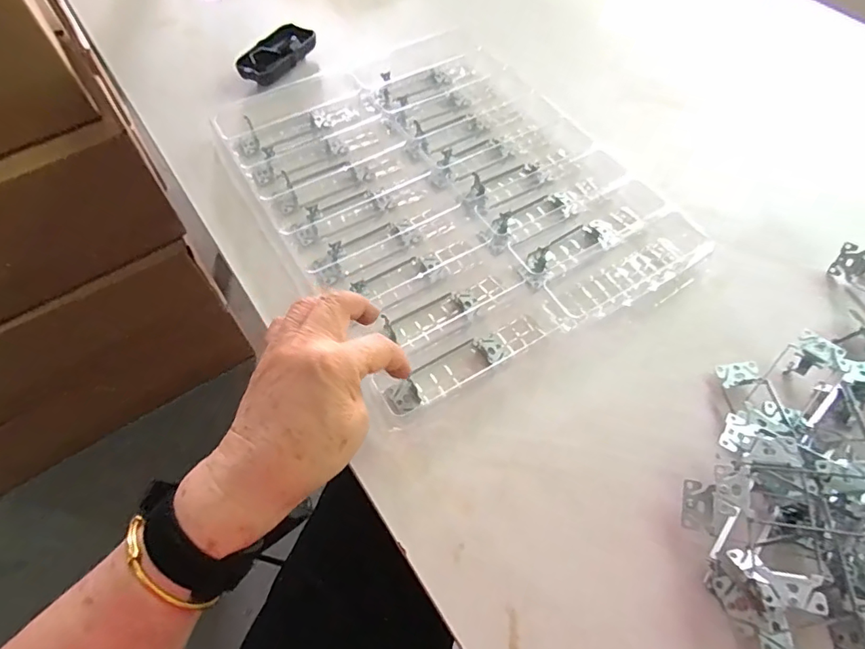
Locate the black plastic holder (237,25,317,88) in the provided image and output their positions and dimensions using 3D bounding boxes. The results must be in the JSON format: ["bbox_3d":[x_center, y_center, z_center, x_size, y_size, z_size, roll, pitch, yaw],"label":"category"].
[{"bbox_3d":[-0.195,-0.337,0.621,0.053,0.025,0.109,26,64,15],"label":"black plastic holder"}]

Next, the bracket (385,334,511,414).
[{"bbox_3d":[0.013,0.039,0.411,0.108,0.007,0.029,-26,63,-15],"label":"bracket"}]

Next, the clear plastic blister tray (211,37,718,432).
[{"bbox_3d":[0.005,-0.149,0.511,0.333,0.029,0.440,-29,64,-15],"label":"clear plastic blister tray"}]

